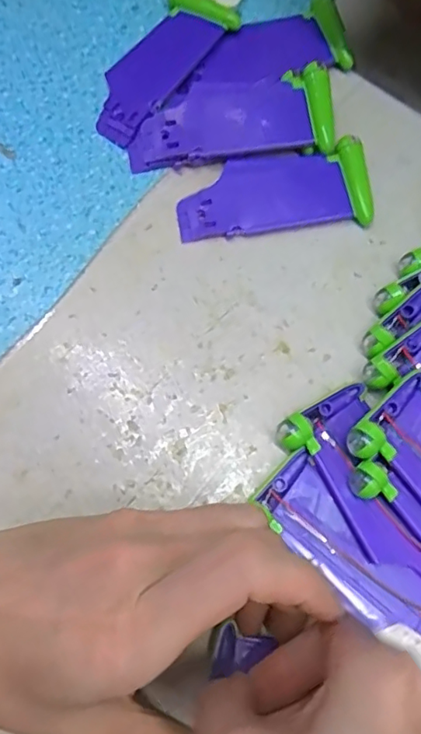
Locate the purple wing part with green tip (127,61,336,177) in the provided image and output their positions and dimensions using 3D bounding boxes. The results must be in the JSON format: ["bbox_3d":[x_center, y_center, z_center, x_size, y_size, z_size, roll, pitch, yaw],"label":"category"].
[{"bbox_3d":[0.009,-0.119,0.272,0.095,0.015,0.039,-3,74,1],"label":"purple wing part with green tip"}]

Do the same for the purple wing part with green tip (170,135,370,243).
[{"bbox_3d":[0.029,-0.082,0.267,0.089,0.010,0.038,-8,74,-1],"label":"purple wing part with green tip"}]

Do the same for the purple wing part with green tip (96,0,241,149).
[{"bbox_3d":[-0.028,-0.153,0.285,0.038,0.012,0.091,36,78,11],"label":"purple wing part with green tip"}]

